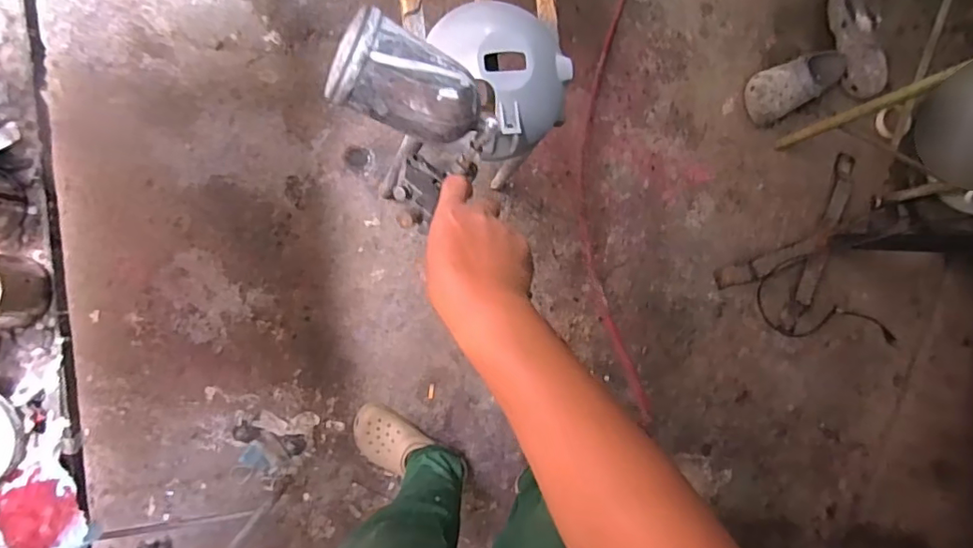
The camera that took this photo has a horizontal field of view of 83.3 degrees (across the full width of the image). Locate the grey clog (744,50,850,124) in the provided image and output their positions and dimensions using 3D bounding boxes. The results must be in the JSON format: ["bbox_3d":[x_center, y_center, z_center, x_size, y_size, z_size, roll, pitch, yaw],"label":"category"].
[{"bbox_3d":[0.777,-0.479,1.369,0.290,0.077,0.121,-25,94,-8],"label":"grey clog"}]

